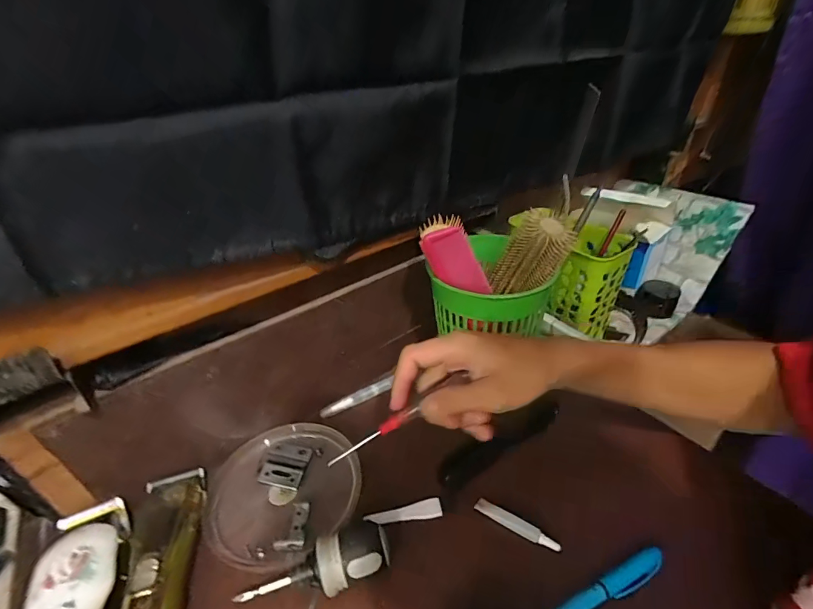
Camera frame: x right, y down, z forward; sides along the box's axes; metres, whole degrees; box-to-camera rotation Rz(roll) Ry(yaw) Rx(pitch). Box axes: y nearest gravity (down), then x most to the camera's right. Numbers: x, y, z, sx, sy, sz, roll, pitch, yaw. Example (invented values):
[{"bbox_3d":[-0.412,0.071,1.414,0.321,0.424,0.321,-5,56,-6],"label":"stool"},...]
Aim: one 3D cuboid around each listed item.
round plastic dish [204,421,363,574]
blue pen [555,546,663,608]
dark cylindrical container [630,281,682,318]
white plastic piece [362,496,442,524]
[{"bbox_3d":[-0.108,0.165,0.357,0.126,0.014,0.130,-3,35,2],"label":"round plastic dish"},{"bbox_3d":[0.131,0.201,0.273,0.118,0.008,0.014,-17,37,-18],"label":"blue pen"},{"bbox_3d":[0.367,-0.007,0.585,0.053,0.040,0.056,-3,35,2],"label":"dark cylindrical container"},{"bbox_3d":[-0.002,0.177,0.334,0.063,0.004,0.015,-13,47,-7],"label":"white plastic piece"}]

